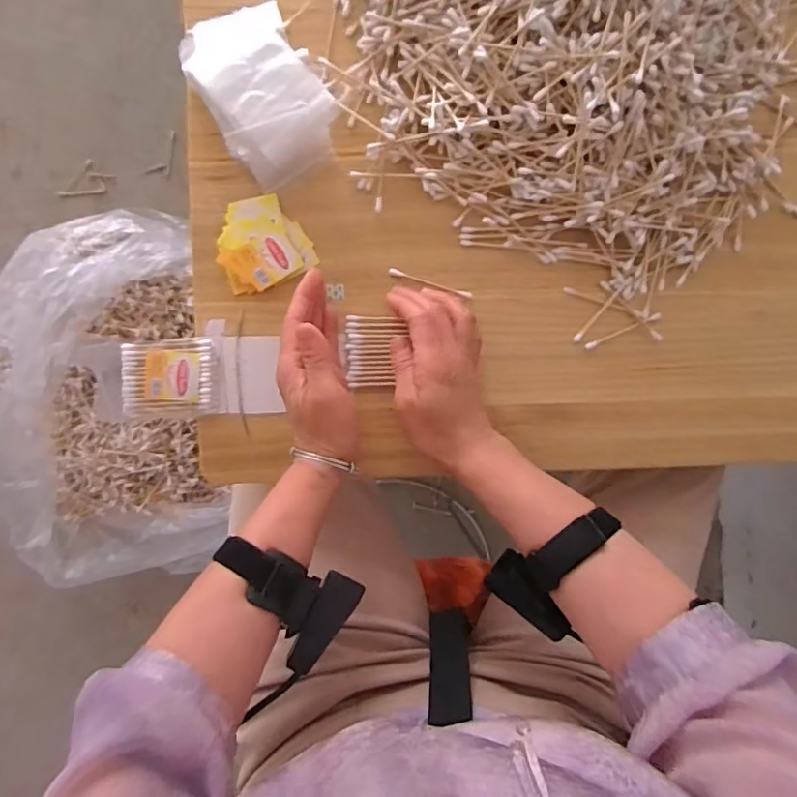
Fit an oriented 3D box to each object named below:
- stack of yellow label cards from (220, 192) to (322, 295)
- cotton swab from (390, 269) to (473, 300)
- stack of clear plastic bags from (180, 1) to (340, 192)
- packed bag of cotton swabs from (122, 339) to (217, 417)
[{"bbox_3d":[-0.109,-0.123,0.435,0.069,0.013,0.067,-27,93,-4],"label":"stack of yellow label cards"},{"bbox_3d":[0.027,-0.093,0.449,0.070,0.009,0.005,16,90,-5],"label":"cotton swab"},{"bbox_3d":[-0.101,-0.231,0.419,0.089,0.032,0.123,-30,93,0],"label":"stack of clear plastic bags"},{"bbox_3d":[-0.181,-0.016,0.435,0.069,0.011,0.059,-2,91,-5],"label":"packed bag of cotton swabs"}]

